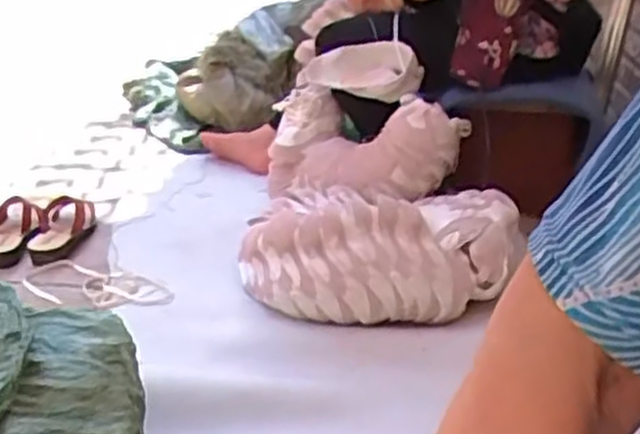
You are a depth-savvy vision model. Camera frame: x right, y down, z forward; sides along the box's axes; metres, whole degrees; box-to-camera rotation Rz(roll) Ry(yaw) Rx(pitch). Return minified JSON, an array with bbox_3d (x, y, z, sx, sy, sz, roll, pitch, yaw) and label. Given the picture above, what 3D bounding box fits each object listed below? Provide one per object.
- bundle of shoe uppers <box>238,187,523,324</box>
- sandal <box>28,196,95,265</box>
[{"bbox_3d":[0.099,0.047,1.324,0.457,0.174,0.279,5,25,0],"label":"bundle of shoe uppers"},{"bbox_3d":[-0.487,0.016,1.495,0.106,0.057,0.199,0,25,-9],"label":"sandal"}]

